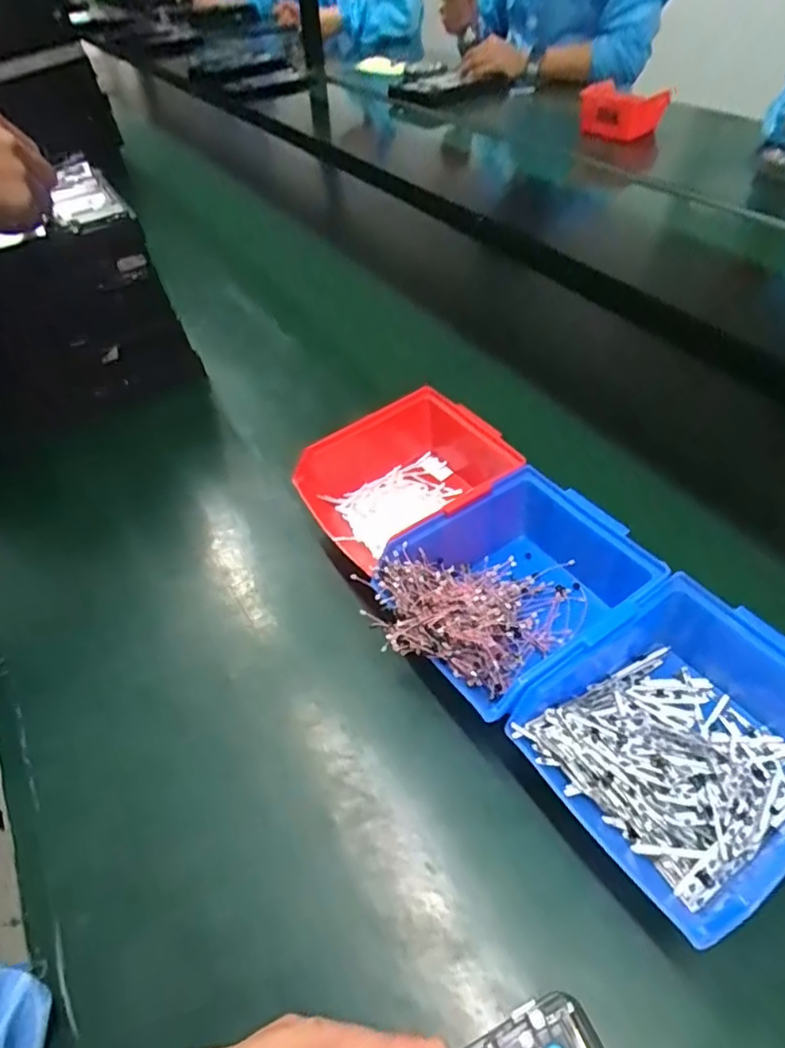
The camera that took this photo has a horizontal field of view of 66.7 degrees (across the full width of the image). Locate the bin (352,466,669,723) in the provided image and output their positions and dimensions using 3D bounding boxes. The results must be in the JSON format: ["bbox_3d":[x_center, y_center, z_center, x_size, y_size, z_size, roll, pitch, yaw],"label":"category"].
[{"bbox_3d":[0.079,0.041,0.381,0.181,0.077,0.122,-34,53,-25],"label":"bin"}]

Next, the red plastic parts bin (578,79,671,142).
[{"bbox_3d":[0.408,-0.733,1.075,0.144,0.089,0.097,-32,52,-23],"label":"red plastic parts bin"}]

